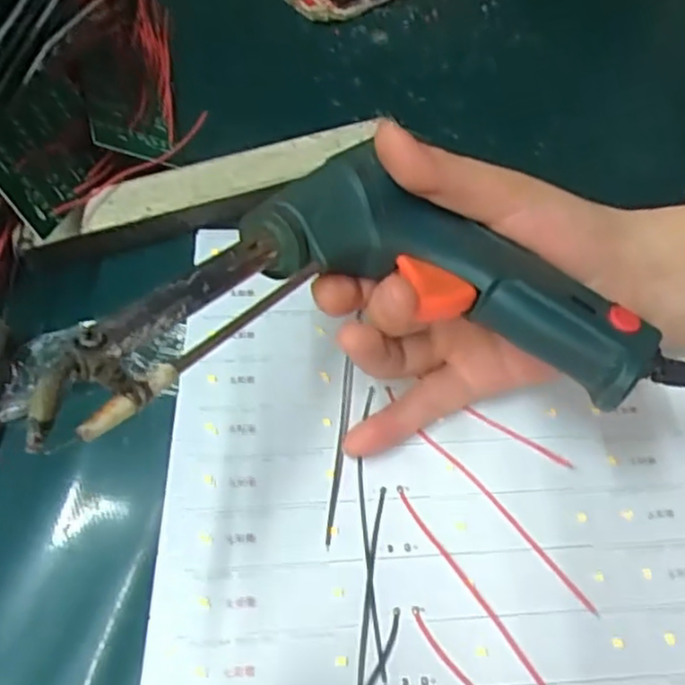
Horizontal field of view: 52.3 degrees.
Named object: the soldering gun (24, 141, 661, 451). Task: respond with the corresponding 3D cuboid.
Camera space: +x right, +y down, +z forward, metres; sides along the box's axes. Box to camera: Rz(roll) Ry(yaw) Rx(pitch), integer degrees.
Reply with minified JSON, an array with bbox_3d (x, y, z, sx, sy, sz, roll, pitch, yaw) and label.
[{"bbox_3d":[-0.006,-0.016,0.246,0.185,0.036,0.100,-3,62,-24],"label":"soldering gun"}]

